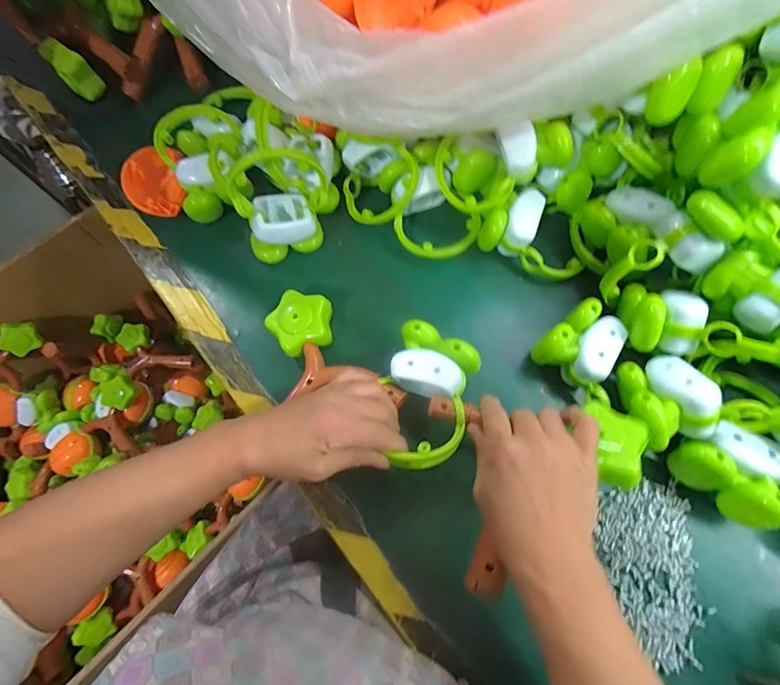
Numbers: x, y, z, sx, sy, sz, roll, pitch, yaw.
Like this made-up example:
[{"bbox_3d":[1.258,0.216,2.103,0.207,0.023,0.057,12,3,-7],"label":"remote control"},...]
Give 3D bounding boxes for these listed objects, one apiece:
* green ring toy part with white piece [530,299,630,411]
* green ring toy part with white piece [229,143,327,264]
[{"bbox_3d":[0.191,0.004,0.382,0.081,0.043,0.077,38,74,16],"label":"green ring toy part with white piece"},{"bbox_3d":[-0.119,-0.157,0.438,0.105,0.123,0.057,-17,68,-4],"label":"green ring toy part with white piece"}]

